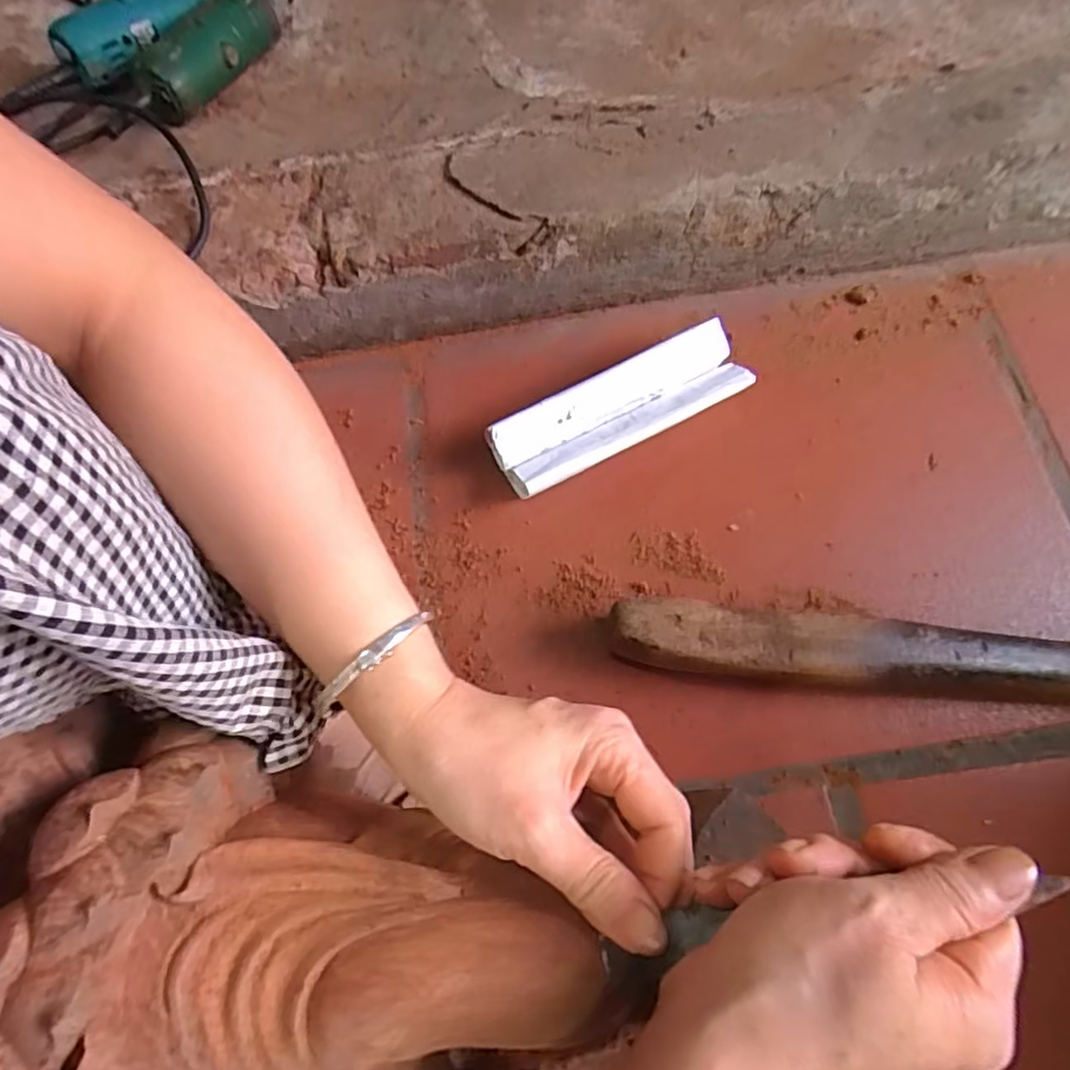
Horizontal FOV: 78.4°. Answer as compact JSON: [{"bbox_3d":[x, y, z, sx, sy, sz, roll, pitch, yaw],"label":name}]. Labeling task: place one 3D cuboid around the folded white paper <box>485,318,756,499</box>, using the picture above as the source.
[{"bbox_3d":[0.070,-0.100,0.532,0.217,0.042,0.063,-27,70,-11],"label":"folded white paper"}]

